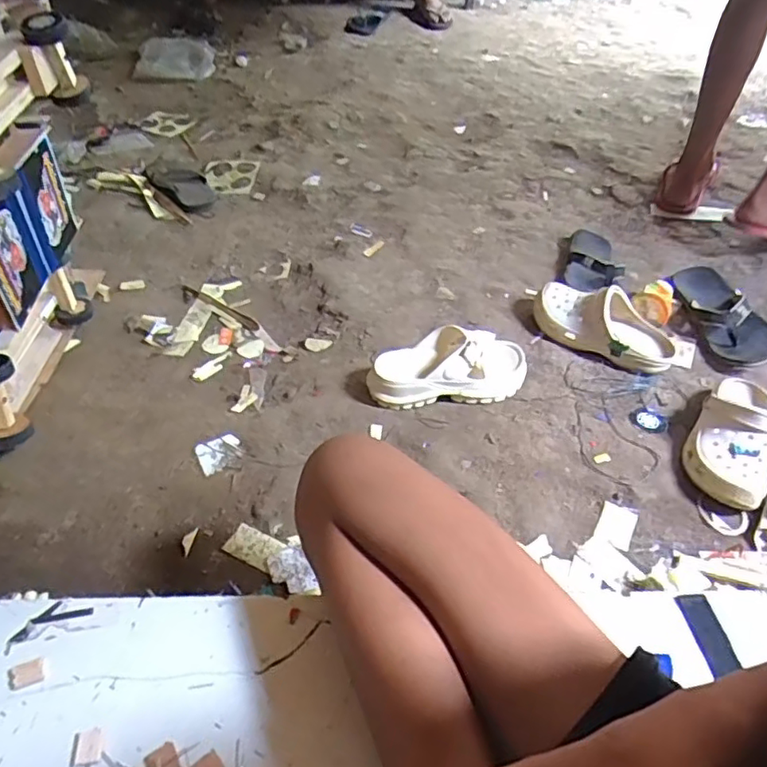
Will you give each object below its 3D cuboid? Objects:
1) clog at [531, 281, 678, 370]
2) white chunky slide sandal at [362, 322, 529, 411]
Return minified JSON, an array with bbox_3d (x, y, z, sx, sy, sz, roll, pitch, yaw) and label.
[{"bbox_3d":[0.367,-0.106,1.005,0.226,0.096,0.114,18,46,11],"label":"clog"},{"bbox_3d":[0.103,-0.027,0.922,0.247,0.078,0.102,-4,46,-10],"label":"white chunky slide sandal"}]

